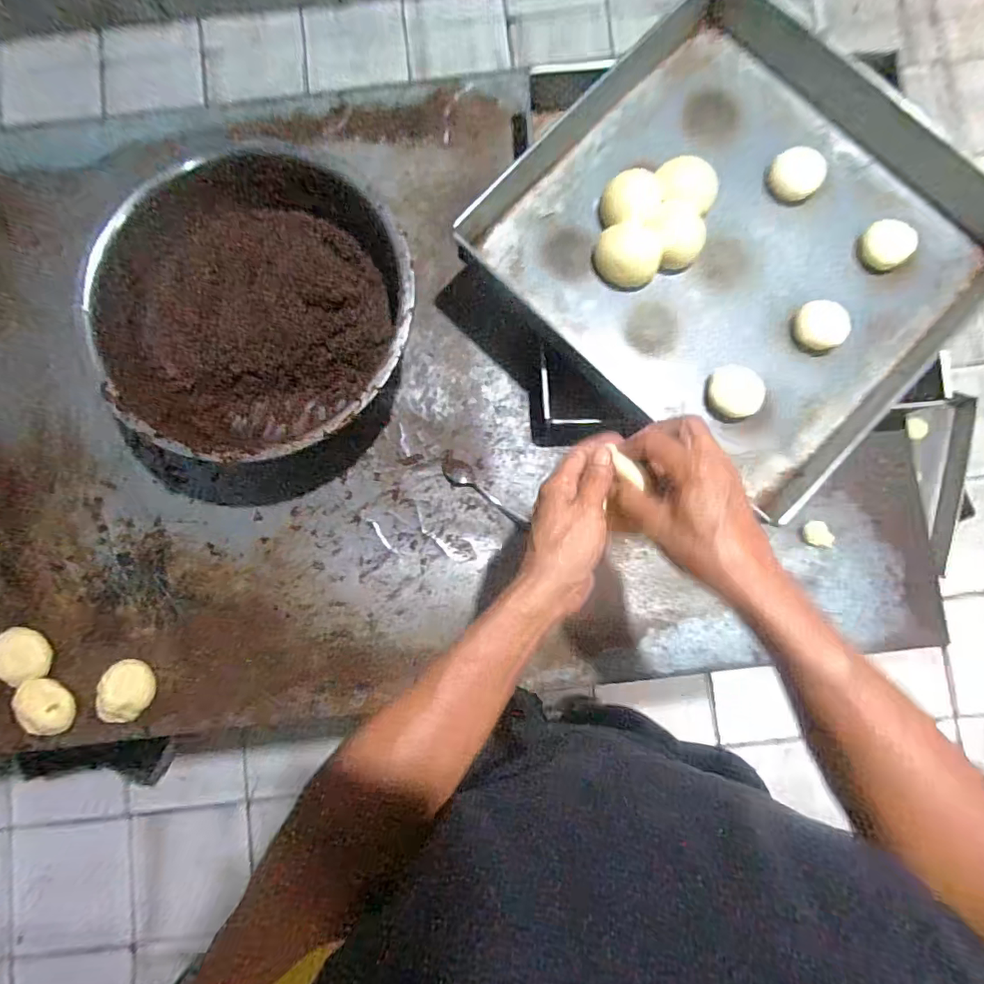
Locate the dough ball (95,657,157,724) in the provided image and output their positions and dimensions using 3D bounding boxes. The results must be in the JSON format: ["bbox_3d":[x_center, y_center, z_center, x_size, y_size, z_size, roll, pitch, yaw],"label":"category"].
[{"bbox_3d":[-0.429,0.233,0.612,0.060,0.036,0.073,15,84,1],"label":"dough ball"}]

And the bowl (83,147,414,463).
[{"bbox_3d":[-0.253,-0.191,0.598,0.334,0.129,0.324,-1,84,-1],"label":"bowl"}]

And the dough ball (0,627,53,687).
[{"bbox_3d":[-0.545,0.188,0.597,0.062,0.064,0.062,0,84,-1],"label":"dough ball"}]

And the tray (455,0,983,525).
[{"bbox_3d":[0.275,-0.277,0.587,0.491,0.070,0.459,40,85,3],"label":"tray"}]

